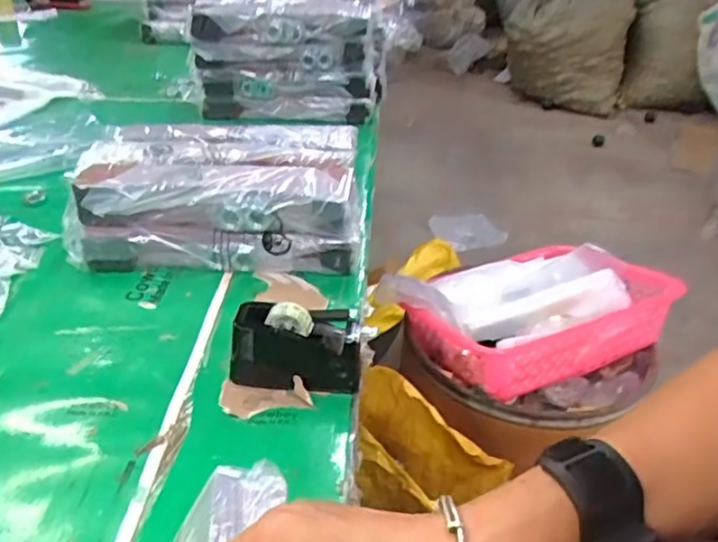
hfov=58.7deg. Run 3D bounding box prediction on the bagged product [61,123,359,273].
[{"bbox_3d":[-0.171,-0.098,0.793,0.324,0.100,0.214,0,33,-7],"label":"bagged product"}]

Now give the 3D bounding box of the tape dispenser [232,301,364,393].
[{"bbox_3d":[-0.058,0.066,0.579,0.116,0.070,0.052,3,33,-1],"label":"tape dispenser"}]

